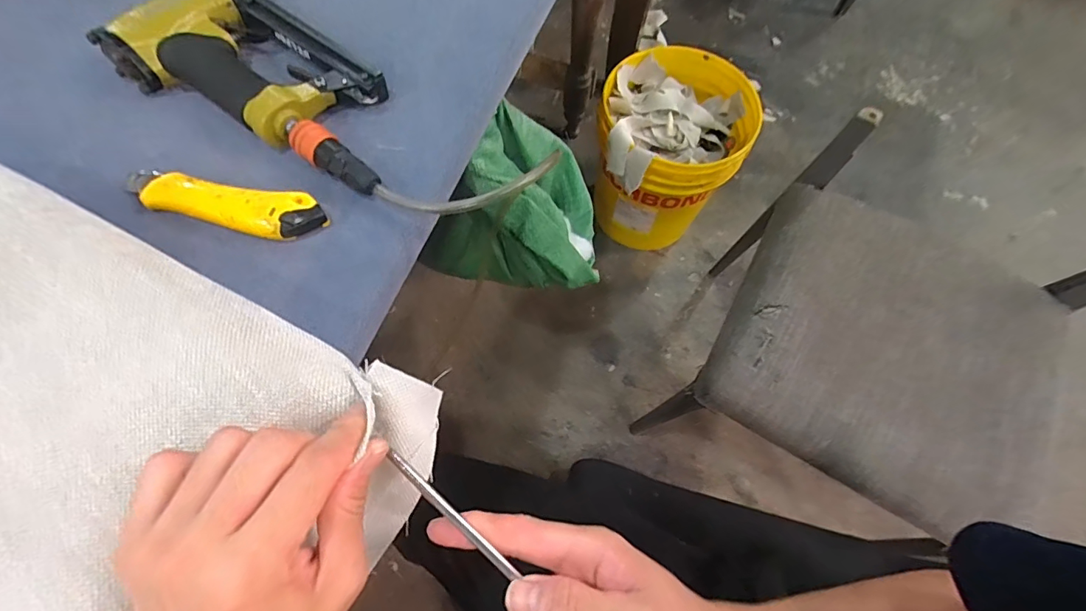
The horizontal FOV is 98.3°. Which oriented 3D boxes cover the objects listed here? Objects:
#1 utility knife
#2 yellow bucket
[{"bbox_3d":[-0.238,-0.076,0.346,0.156,0.019,0.037,13,67,3],"label":"utility knife"},{"bbox_3d":[0.273,-0.338,1.096,0.316,0.338,0.335,12,67,3],"label":"yellow bucket"}]

